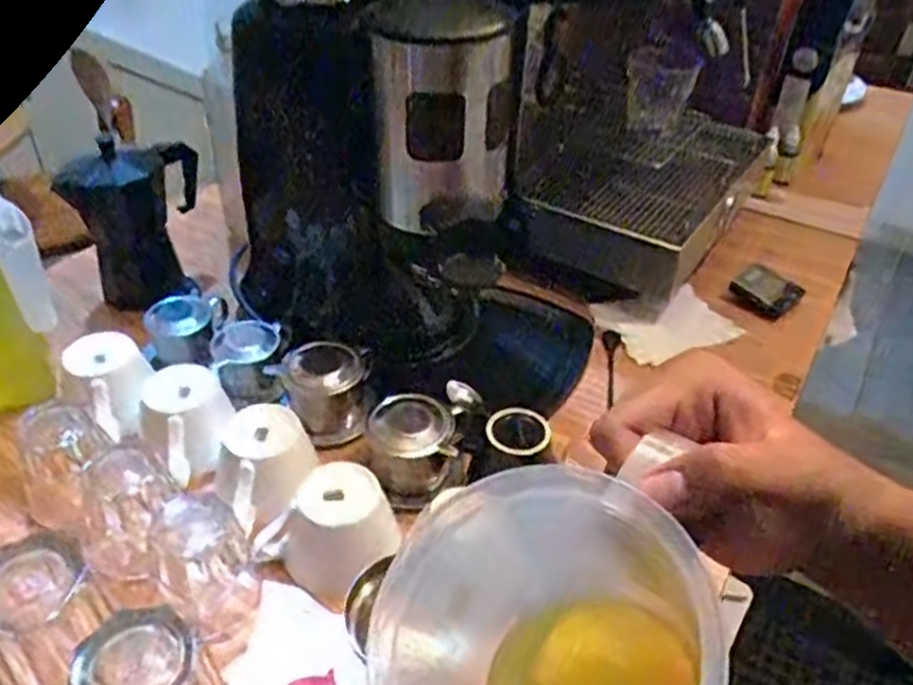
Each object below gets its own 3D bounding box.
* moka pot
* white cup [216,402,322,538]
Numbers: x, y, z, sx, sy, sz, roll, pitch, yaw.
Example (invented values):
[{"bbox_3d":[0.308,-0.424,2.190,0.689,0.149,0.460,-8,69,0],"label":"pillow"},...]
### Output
[{"bbox_3d":[-0.342,-0.131,0.813,0.109,0.177,0.102,2,38,-1],"label":"moka pot"},{"bbox_3d":[-0.161,0.098,0.608,0.066,0.060,0.081,18,41,19],"label":"white cup"}]

